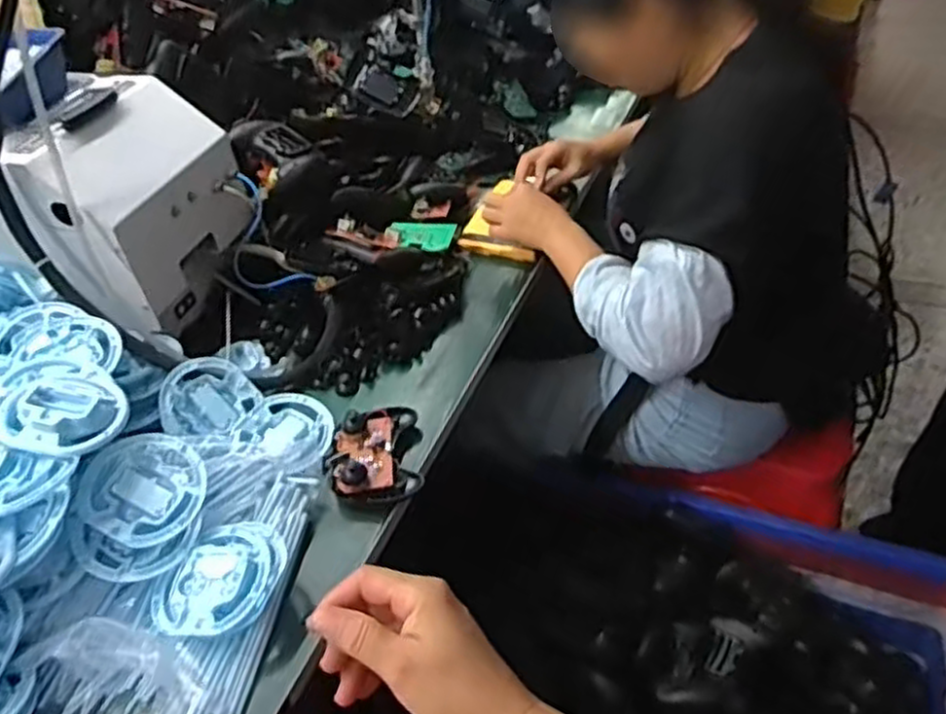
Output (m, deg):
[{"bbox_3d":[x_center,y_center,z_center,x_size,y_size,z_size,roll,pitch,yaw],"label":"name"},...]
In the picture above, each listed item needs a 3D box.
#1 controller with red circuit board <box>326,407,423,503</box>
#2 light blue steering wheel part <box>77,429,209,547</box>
[{"bbox_3d":[-0.100,0.098,0.777,0.088,0.038,0.110,-7,42,0],"label":"controller with red circuit board"},{"bbox_3d":[-0.297,0.119,0.687,0.102,0.013,0.105,7,56,-11],"label":"light blue steering wheel part"}]

